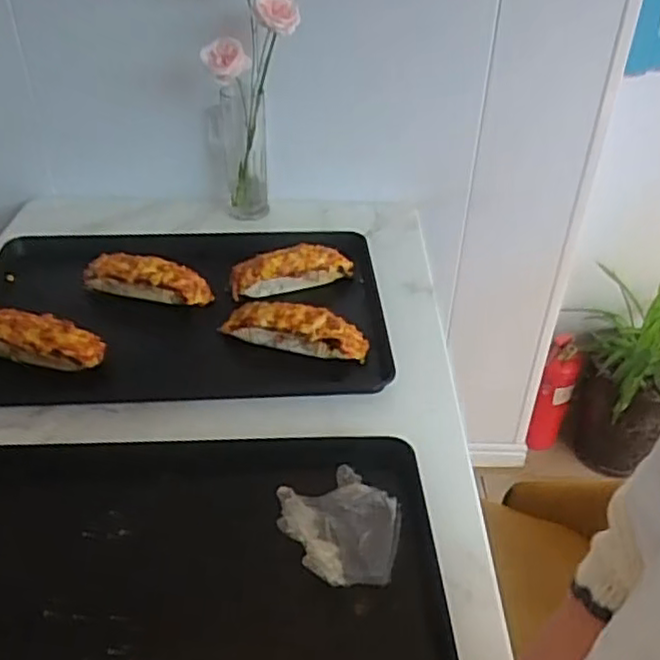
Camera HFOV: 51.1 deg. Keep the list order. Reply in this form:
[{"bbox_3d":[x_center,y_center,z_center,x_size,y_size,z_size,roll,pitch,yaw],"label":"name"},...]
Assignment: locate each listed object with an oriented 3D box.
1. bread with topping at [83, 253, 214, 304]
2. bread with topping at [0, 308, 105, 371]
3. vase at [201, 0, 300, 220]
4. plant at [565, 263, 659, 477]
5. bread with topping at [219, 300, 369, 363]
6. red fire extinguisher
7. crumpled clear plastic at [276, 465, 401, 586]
[{"bbox_3d":[-0.285,-0.077,1.080,0.206,0.068,0.050,11,38,12],"label":"bread with topping"},{"bbox_3d":[-0.404,0.010,0.947,0.196,0.055,0.059,7,37,8],"label":"bread with topping"},{"bbox_3d":[-0.101,-0.407,1.210,0.224,0.454,0.120,3,37,2],"label":"vase"},{"bbox_3d":[0.747,0.124,1.659,0.301,0.438,0.260,16,39,18],"label":"plant"},{"bbox_3d":[-0.051,-0.002,0.979,0.216,0.064,0.046,12,38,13],"label":"bread with topping"},{"bbox_3d":[0.565,0.167,1.734,0.072,0.332,0.088,23,42,26],"label":"red fire extinguisher"},{"bbox_3d":[0.013,0.195,0.699,0.102,0.042,0.145,-19,41,-24],"label":"crumpled clear plastic"}]

